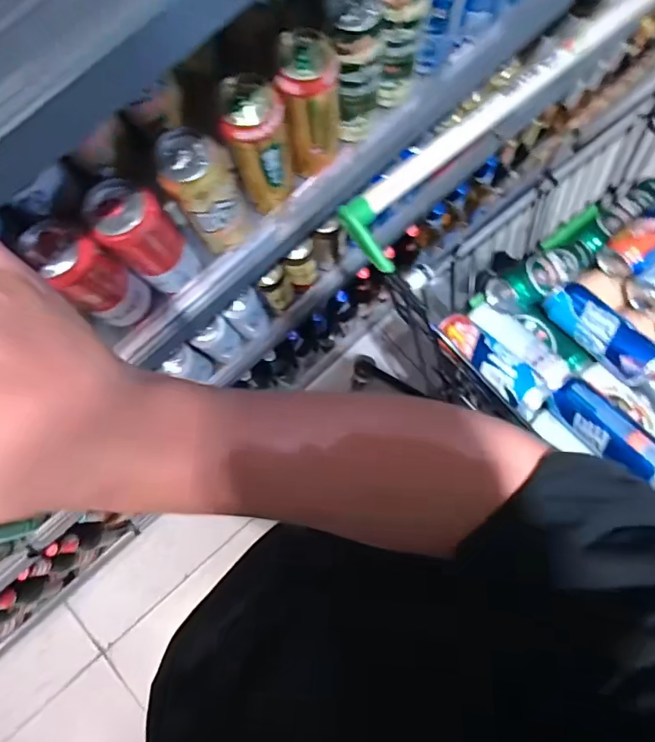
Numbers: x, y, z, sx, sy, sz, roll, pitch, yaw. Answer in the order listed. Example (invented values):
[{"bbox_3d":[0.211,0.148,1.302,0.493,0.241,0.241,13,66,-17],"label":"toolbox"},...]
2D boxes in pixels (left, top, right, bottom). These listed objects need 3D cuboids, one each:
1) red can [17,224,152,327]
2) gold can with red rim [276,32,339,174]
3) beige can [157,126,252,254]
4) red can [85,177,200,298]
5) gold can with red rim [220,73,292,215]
[{"bbox_3d":[-0.242,-0.092,0.499,0.062,0.138,0.058,0,82,2],"label":"red can"},{"bbox_3d":[-0.018,-0.278,0.523,0.058,0.140,0.066,7,82,3],"label":"gold can with red rim"},{"bbox_3d":[-0.124,-0.185,0.509,0.065,0.137,0.068,0,82,2],"label":"beige can"},{"bbox_3d":[-0.187,-0.138,0.507,0.064,0.145,0.070,0,82,2],"label":"red can"},{"bbox_3d":[-0.070,-0.236,0.522,0.060,0.144,0.065,-7,81,1],"label":"gold can with red rim"}]

